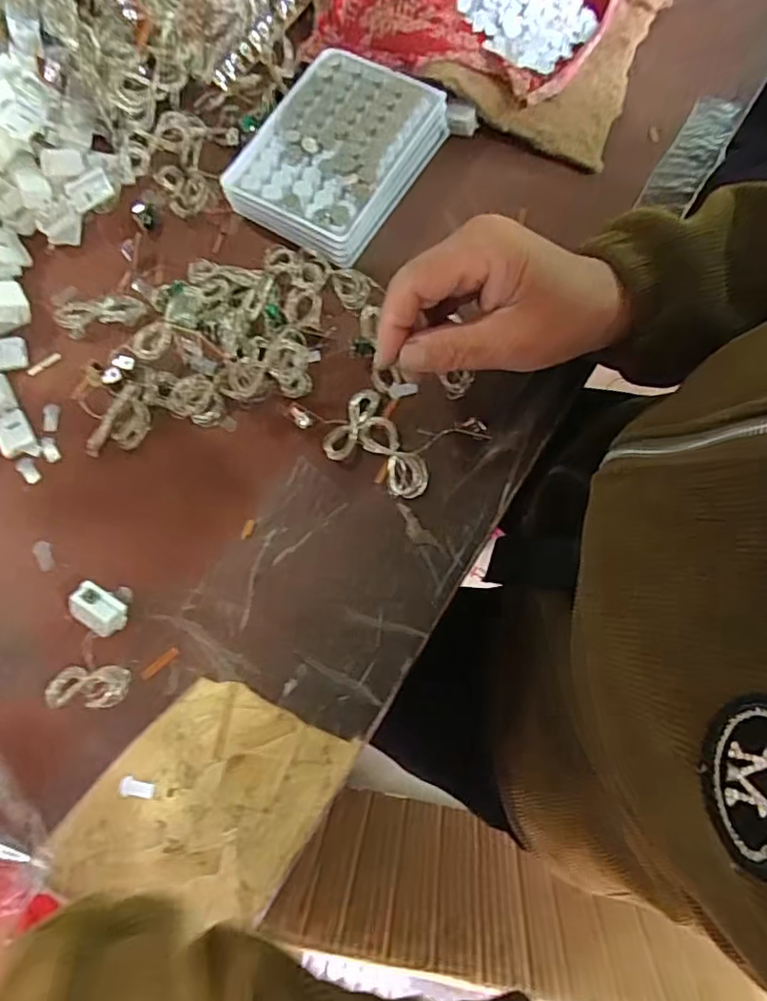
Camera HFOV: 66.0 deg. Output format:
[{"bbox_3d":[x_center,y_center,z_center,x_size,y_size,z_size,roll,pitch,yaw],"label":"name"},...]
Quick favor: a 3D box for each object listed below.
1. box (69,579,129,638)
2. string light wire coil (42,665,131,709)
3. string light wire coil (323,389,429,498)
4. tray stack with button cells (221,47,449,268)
[{"bbox_3d":[-0.153,0.059,0.318,0.028,0.018,0.020,31,77,9],"label":"box"},{"bbox_3d":[-0.154,0.095,0.303,0.053,0.014,0.020,-6,73,24],"label":"string light wire coil"},{"bbox_3d":[0.002,-0.034,0.346,0.064,0.008,0.048,30,76,7],"label":"string light wire coil"},{"bbox_3d":[-0.029,-0.226,0.387,0.100,0.029,0.133,31,78,10],"label":"tray stack with button cells"}]

